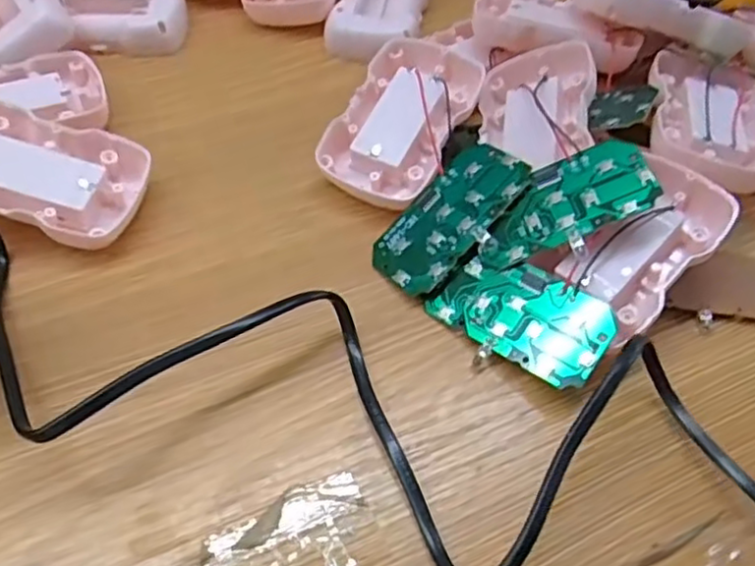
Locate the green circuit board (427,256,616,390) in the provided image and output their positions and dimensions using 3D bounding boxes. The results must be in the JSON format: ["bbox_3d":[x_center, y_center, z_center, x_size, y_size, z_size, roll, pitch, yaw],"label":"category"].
[{"bbox_3d":[0.057,0.012,0.263,0.069,0.004,0.037,29,77,30],"label":"green circuit board"}]

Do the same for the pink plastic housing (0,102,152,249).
[{"bbox_3d":[-0.148,-0.046,0.292,0.087,0.021,0.054,17,55,-6],"label":"pink plastic housing"}]

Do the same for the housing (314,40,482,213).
[{"bbox_3d":[0.012,-0.076,0.325,0.054,0.022,0.087,21,68,14],"label":"housing"}]

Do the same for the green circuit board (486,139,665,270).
[{"bbox_3d":[0.076,-0.031,0.273,0.070,0.004,0.040,-28,58,9],"label":"green circuit board"}]

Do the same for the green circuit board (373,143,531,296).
[{"bbox_3d":[0.031,-0.029,0.287,0.074,0.004,0.037,-47,53,-6],"label":"green circuit board"}]

